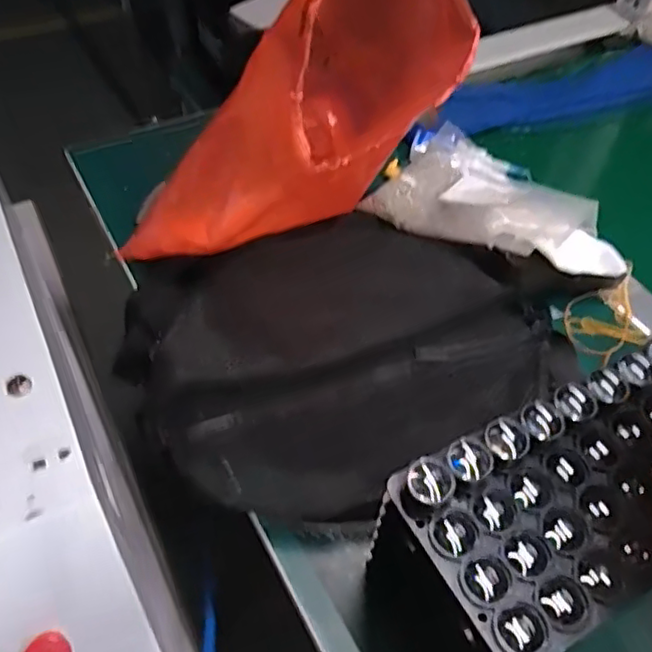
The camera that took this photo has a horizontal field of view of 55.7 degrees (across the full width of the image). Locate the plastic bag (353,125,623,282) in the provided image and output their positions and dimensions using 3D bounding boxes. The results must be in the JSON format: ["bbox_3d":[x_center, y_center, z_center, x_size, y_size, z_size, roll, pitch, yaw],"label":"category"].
[{"bbox_3d":[0.163,-0.115,0.570,0.223,0.041,0.149,28,55,19],"label":"plastic bag"}]

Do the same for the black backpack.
[{"bbox_3d":[0.026,-0.017,0.480,0.353,0.072,0.268,-26,56,-22],"label":"black backpack"}]

